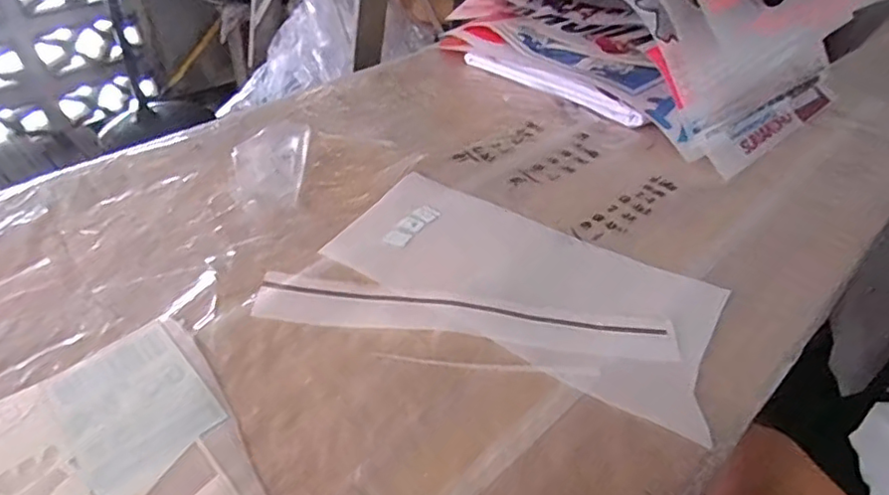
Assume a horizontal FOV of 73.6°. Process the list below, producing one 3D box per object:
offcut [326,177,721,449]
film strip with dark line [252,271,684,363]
[{"bbox_3d":[0.059,0.020,0.449,0.288,0.009,0.140,24,43,26],"label":"offcut"},{"bbox_3d":[0.011,0.046,0.414,0.285,0.009,0.042,7,39,6],"label":"film strip with dark line"}]

